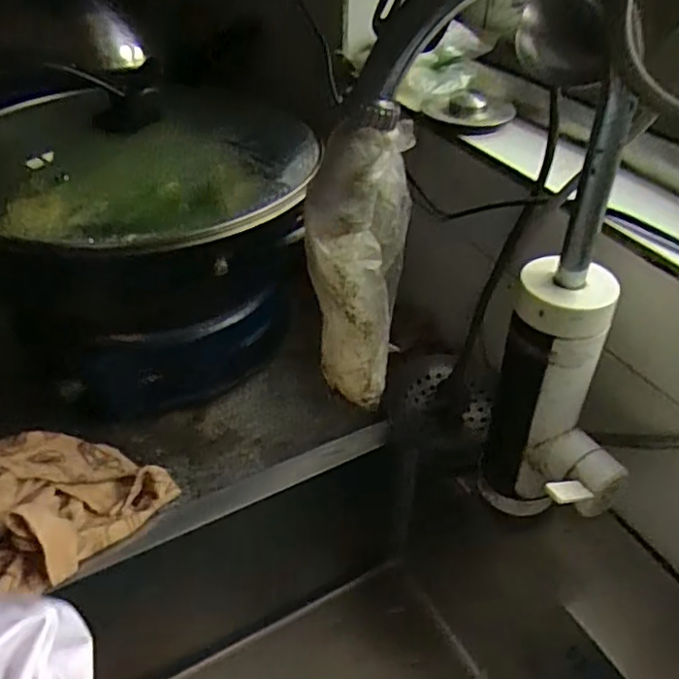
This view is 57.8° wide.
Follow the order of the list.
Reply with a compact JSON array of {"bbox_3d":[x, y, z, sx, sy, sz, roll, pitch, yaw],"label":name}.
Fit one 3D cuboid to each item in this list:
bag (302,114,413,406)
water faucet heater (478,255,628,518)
[{"bbox_3d":[0.009,-0.037,0.313,0.048,0.147,0.049,3,40,1],"label":"bag"},{"bbox_3d":[0.143,0.052,0.412,0.058,0.194,0.104,-12,42,-15],"label":"water faucet heater"}]

